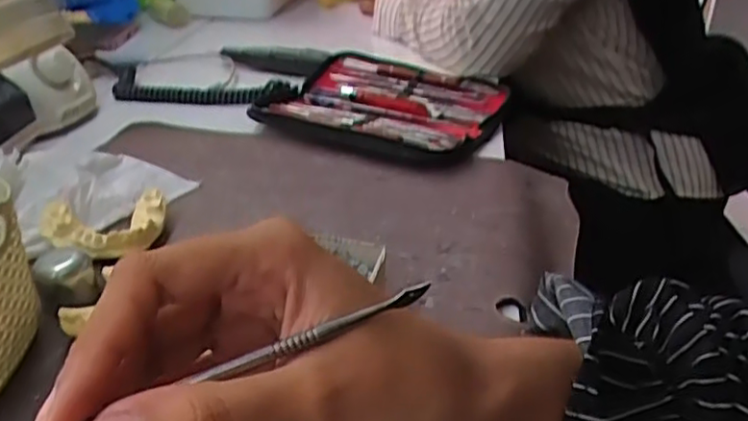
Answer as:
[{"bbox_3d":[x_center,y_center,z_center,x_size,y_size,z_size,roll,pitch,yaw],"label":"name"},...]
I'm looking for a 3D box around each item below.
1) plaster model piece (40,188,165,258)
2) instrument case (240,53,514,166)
[{"bbox_3d":[-0.167,0.007,0.395,0.072,0.018,0.059,-11,33,-20],"label":"plaster model piece"},{"bbox_3d":[0.013,-0.102,0.601,0.204,0.039,0.188,12,32,17],"label":"instrument case"}]

